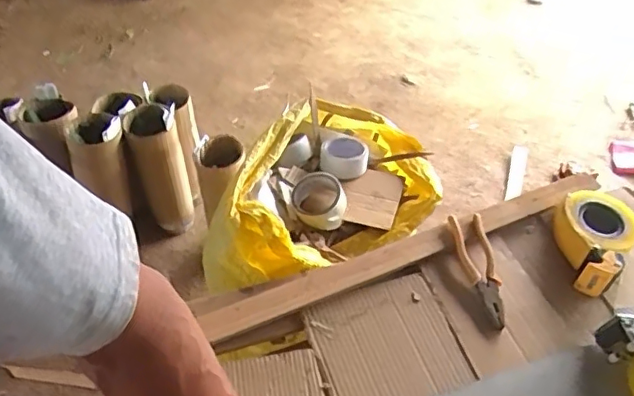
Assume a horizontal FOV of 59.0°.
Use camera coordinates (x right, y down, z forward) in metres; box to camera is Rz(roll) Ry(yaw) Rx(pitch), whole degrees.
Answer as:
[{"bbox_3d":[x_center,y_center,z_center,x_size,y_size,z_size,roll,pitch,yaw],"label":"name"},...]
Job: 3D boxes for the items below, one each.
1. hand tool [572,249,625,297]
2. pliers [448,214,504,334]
[{"bbox_3d":[0.419,0.112,0.834,0.044,0.075,0.033,29,52,20],"label":"hand tool"},{"bbox_3d":[0.251,0.110,0.863,0.057,0.031,0.195,-2,48,-7],"label":"pliers"}]

